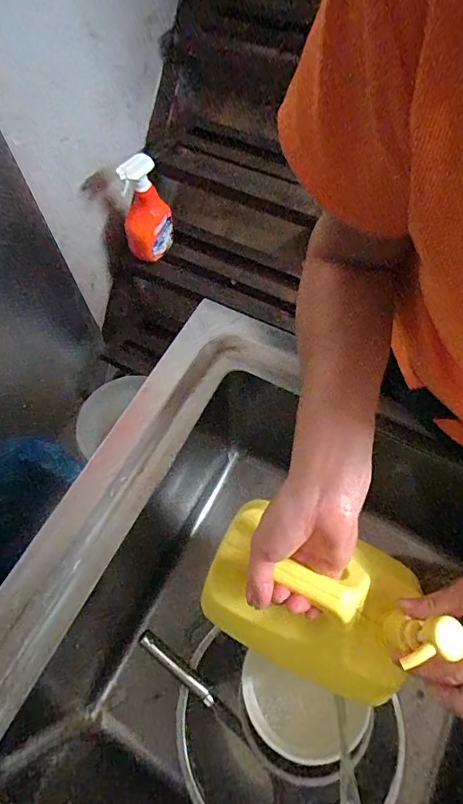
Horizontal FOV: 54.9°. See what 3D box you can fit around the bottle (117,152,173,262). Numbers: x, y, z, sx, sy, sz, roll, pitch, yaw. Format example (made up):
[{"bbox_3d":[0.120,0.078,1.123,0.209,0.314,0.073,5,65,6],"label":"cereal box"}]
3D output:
[{"bbox_3d":[-0.199,-0.453,1.056,0.126,0.253,0.050,-37,68,-15],"label":"bottle"}]

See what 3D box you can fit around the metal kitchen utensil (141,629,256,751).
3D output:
[{"bbox_3d":[-0.044,0.359,0.561,0.190,0.018,0.020,47,70,-3],"label":"metal kitchen utensil"}]

